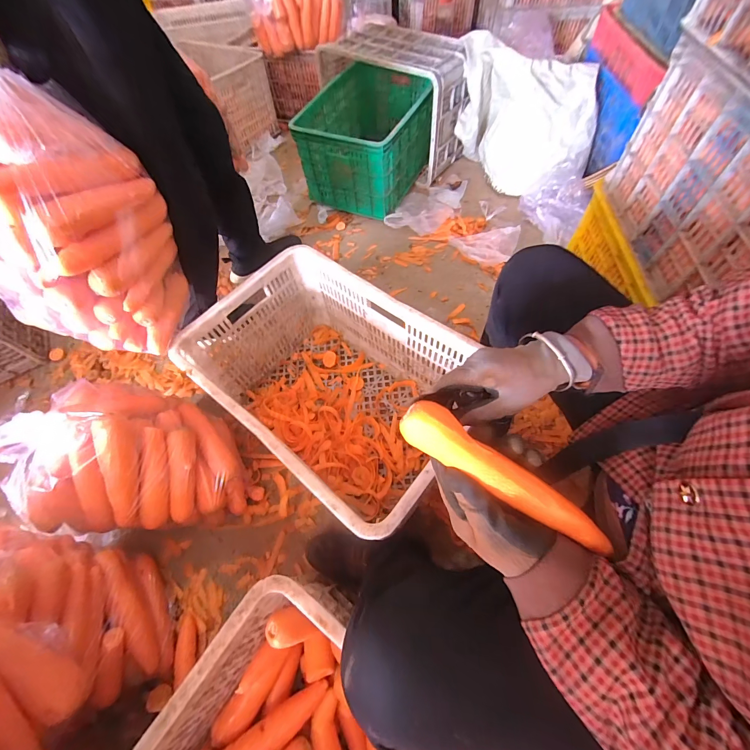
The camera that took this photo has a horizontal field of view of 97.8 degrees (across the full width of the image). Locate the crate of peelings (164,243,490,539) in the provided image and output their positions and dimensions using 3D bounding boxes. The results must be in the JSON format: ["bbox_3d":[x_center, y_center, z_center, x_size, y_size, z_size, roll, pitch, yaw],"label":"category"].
[{"bbox_3d":[-0.080,0.034,0.696,0.511,0.280,0.347,35,68,20],"label":"crate of peelings"}]

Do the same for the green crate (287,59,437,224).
[{"bbox_3d":[-0.022,-0.871,1.213,0.391,0.262,0.522,22,64,15],"label":"green crate"}]

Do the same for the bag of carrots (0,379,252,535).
[{"bbox_3d":[-0.459,0.165,0.641,0.338,0.276,0.239,-4,60,1],"label":"bag of carrots"}]

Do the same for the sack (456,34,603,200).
[{"bbox_3d":[0.505,-0.876,1.121,0.258,0.341,0.467,-35,64,-15],"label":"sack"}]

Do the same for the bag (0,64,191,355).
[{"bbox_3d":[-0.448,-0.222,0.485,0.145,0.334,0.228,7,61,7],"label":"bag"}]

